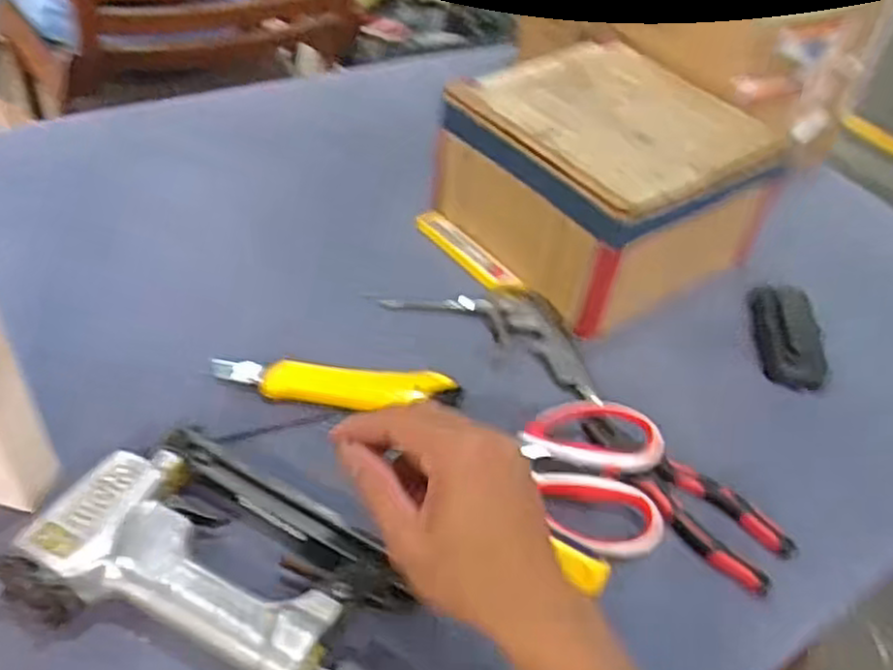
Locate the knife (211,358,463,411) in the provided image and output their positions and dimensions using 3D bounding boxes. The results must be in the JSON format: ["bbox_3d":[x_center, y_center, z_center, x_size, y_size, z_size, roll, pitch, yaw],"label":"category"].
[{"bbox_3d":[-0.078,0.038,0.537,0.172,0.021,0.029,4,44,-4],"label":"knife"}]

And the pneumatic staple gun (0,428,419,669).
[{"bbox_3d":[-0.102,0.145,0.406,0.254,0.042,0.135,26,47,18],"label":"pneumatic staple gun"}]

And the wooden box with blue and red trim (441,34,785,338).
[{"bbox_3d":[0.131,-0.136,0.660,0.196,0.131,0.208,-25,53,-29],"label":"wooden box with blue and red trim"}]

